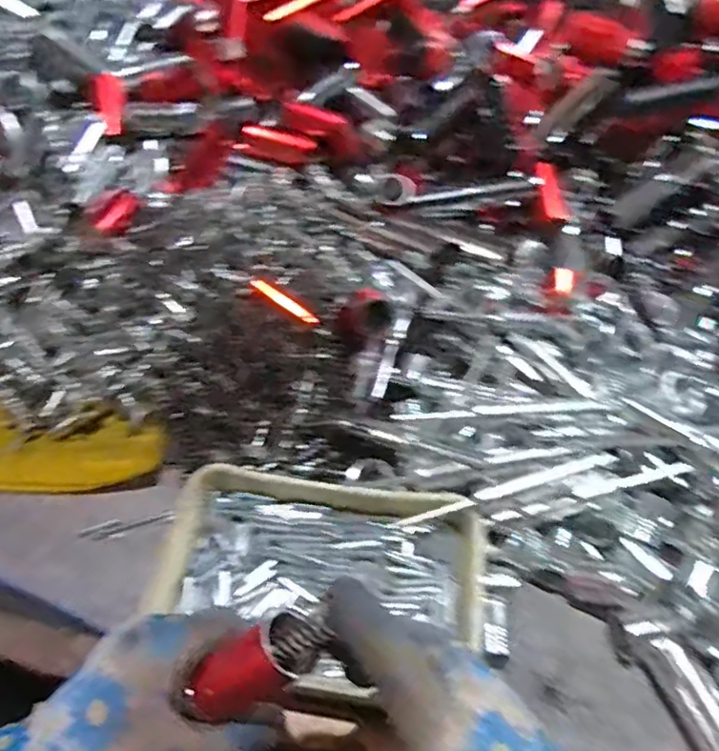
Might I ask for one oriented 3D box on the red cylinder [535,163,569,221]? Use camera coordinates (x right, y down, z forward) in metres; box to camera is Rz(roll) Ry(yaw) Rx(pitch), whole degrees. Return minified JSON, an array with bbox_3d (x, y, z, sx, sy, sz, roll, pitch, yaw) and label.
[{"bbox_3d":[0.183,-0.176,0.623,0.019,0.011,0.060,-13,82,-5],"label":"red cylinder"}]

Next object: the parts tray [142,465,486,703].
[{"bbox_3d":[-0.025,0.131,0.428,0.206,0.032,0.136,7,53,5],"label":"parts tray"}]

